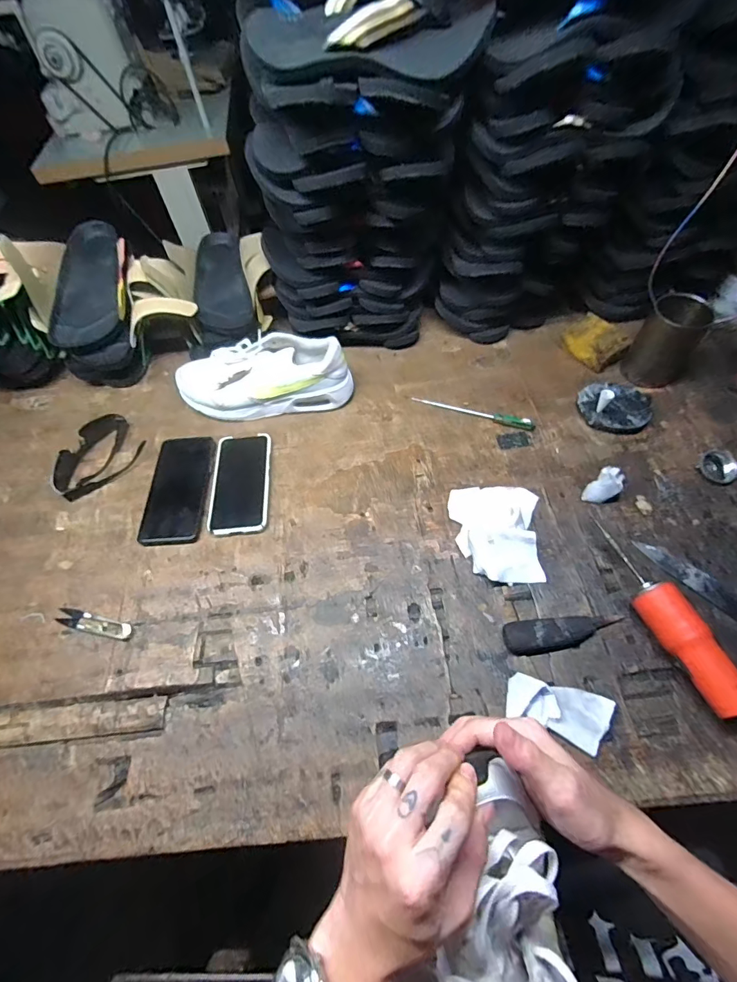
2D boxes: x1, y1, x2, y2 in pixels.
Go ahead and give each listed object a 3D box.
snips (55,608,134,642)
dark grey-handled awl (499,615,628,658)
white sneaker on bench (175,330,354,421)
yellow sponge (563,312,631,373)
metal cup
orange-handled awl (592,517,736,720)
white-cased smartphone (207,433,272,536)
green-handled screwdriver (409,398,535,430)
[{"bbox_3d":[-0.322,0.157,0.496,0.096,0.004,0.021,10,59,11],"label":"snips"},{"bbox_3d":[0.211,0.152,0.455,0.125,0.021,0.033,-9,57,-1],"label":"dark grey-handled awl"},{"bbox_3d":[-0.160,-0.171,0.646,0.268,0.089,0.099,-3,57,3],"label":"white sneaker on bench"},{"bbox_3d":[0.361,-0.238,0.667,0.055,0.033,0.091,-30,60,-14],"label":"yellow sponge"},{"bbox_3d":[0.430,-0.218,0.609,0.076,0.100,0.070,28,64,21],"label":"metal cup"},{"bbox_3d":[0.311,0.130,0.445,0.045,0.044,0.199,-19,58,-7],"label":"orange-handled awl"},{"bbox_3d":[-0.178,-0.013,0.590,0.077,0.015,0.157,-6,57,1],"label":"white-cased smartphone"},{"bbox_3d":[0.154,-0.118,0.631,0.183,0.014,0.014,16,60,15],"label":"green-handled screwdriver"}]

